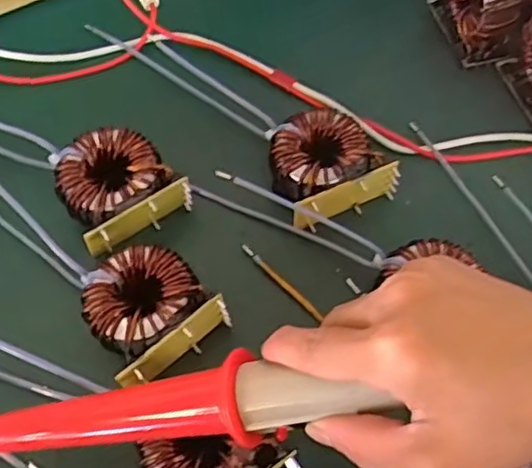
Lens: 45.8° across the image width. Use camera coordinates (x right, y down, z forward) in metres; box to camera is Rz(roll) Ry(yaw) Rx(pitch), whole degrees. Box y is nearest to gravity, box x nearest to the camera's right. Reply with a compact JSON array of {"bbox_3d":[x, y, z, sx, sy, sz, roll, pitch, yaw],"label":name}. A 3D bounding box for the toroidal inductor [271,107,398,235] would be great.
[{"bbox_3d":[0.041,-0.048,0.440,0.070,0.033,0.074,-24,65,-14],"label":"toroidal inductor"}]

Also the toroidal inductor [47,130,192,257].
[{"bbox_3d":[-0.100,-0.032,0.432,0.076,0.037,0.078,-31,67,-17],"label":"toroidal inductor"}]

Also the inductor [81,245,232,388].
[{"bbox_3d":[-0.074,0.046,0.388,0.070,0.030,0.074,-38,69,-20],"label":"inductor"}]

